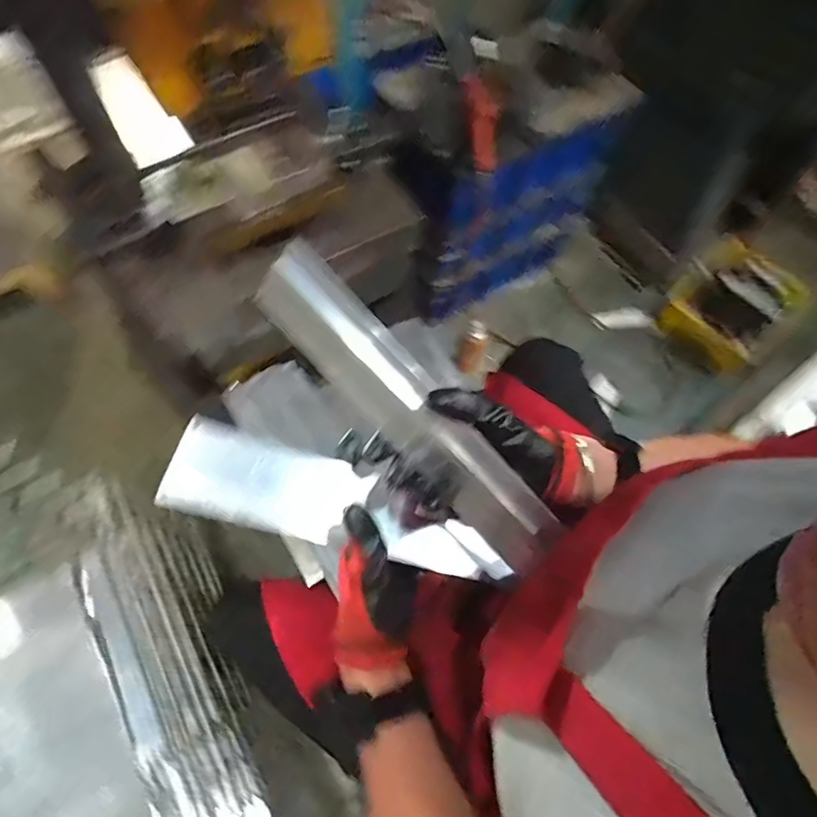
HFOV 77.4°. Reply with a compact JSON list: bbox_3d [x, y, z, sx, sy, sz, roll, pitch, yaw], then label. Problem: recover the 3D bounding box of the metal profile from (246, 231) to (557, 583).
[{"bbox_3d":[-0.002,0.002,0.404,0.046,0.057,0.298,-43,91,-20],"label":"metal profile"}]

